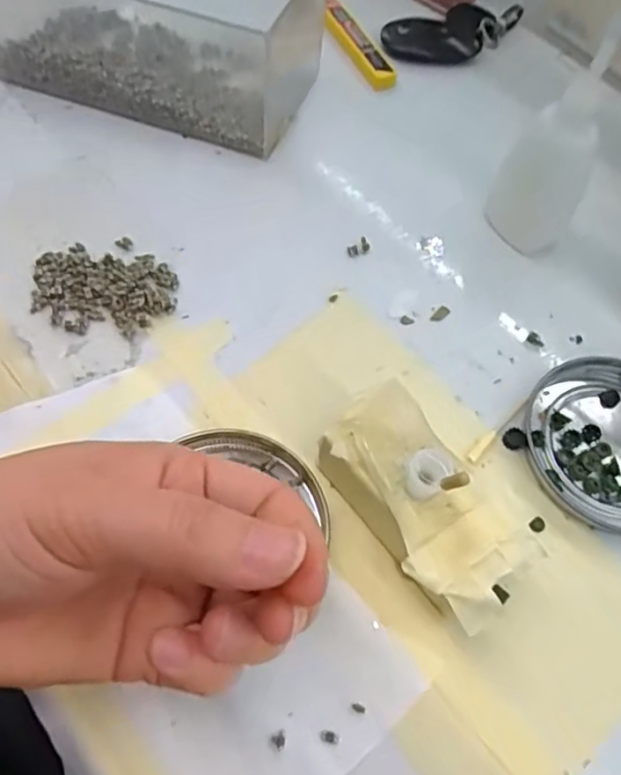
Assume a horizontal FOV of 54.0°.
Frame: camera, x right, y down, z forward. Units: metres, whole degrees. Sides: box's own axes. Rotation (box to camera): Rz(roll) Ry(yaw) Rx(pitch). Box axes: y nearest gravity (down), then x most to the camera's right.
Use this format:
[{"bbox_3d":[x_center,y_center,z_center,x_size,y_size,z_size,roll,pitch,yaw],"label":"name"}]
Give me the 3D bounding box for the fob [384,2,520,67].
[{"bbox_3d":[0.096,-0.231,0.399,0.099,0.013,0.040,-18,63,-13],"label":"fob"}]

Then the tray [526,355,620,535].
[{"bbox_3d":[0.133,0.023,0.262,0.076,0.009,0.077,1,61,-2],"label":"tray"}]

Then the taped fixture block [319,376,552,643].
[{"bbox_3d":[0.039,0.043,0.225,0.045,0.045,0.088,-35,68,-20],"label":"taped fixture block"}]

